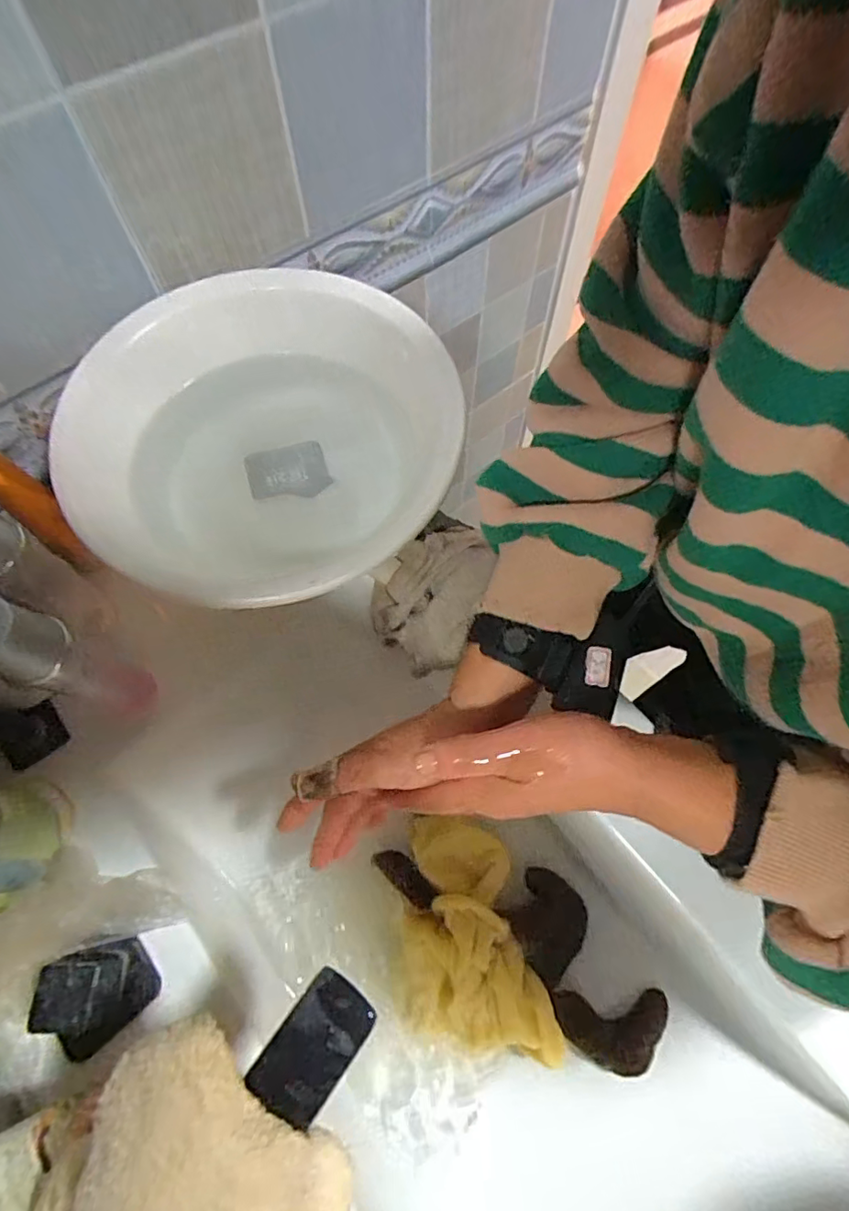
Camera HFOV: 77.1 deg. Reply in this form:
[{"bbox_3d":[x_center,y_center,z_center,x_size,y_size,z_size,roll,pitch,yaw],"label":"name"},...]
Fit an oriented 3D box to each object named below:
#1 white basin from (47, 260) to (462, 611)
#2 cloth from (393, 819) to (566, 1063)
[{"bbox_3d":[-0.121,-0.128,0.424,0.262,0.089,0.275,0,67,0],"label":"white basin"},{"bbox_3d":[0.027,0.264,0.427,0.109,0.035,0.170,-13,68,-6],"label":"cloth"}]

